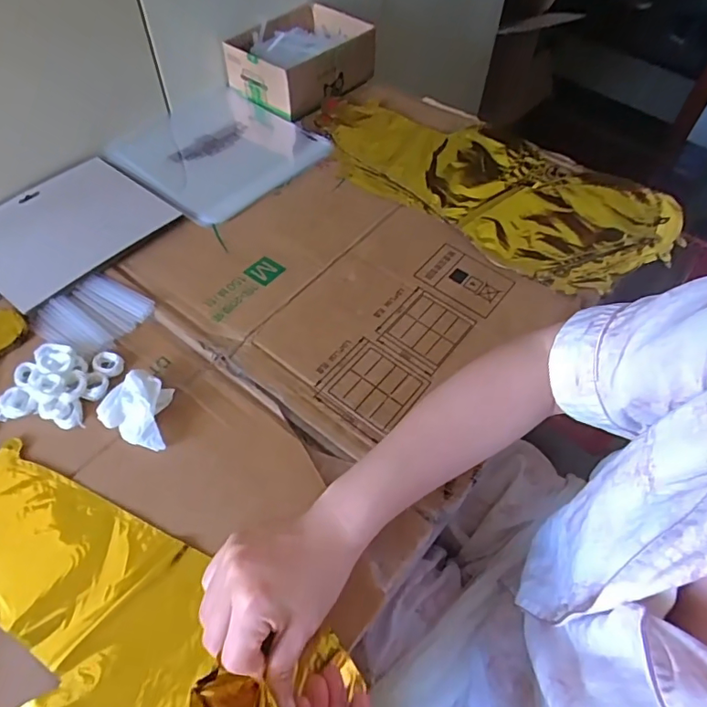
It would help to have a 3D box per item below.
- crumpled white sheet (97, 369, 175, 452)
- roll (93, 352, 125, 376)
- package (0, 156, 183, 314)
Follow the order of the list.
[{"bbox_3d":[-0.174,0.047,0.437,0.065,0.022,0.054,27,58,16],"label":"crumpled white sheet"},{"bbox_3d":[-0.222,0.009,0.474,0.029,0.006,0.023,30,58,18],"label":"roll"},{"bbox_3d":[-0.314,-0.140,0.571,0.166,0.009,0.192,34,60,20],"label":"package"}]

